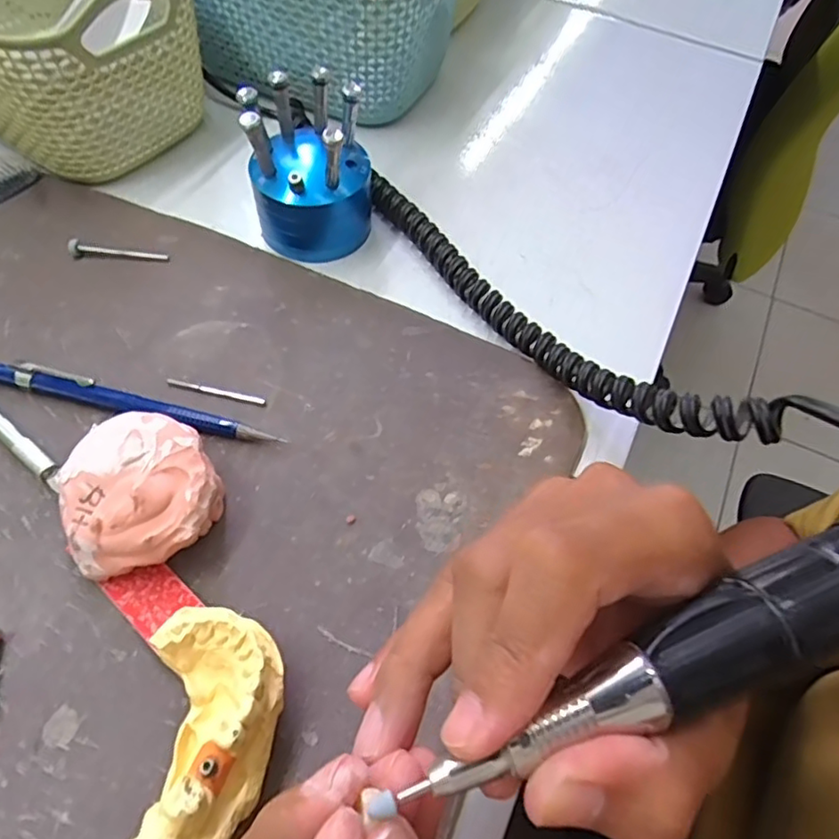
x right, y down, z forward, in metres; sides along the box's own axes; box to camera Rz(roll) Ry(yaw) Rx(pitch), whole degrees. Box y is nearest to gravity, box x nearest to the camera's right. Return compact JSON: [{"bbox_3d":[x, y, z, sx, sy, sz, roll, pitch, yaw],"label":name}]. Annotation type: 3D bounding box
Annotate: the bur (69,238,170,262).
[{"bbox_3d":[-0.148,-0.084,0.293,0.047,0.005,0.008,3,58,-3],"label":"bur"}]

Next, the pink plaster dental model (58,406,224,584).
[{"bbox_3d":[-0.100,0.027,0.216,0.051,0.029,0.053,-20,62,-16],"label":"pink plaster dental model"}]

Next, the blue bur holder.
[{"bbox_3d":[-0.052,-0.122,0.290,0.058,0.065,0.056,-2,59,-6],"label":"blue bur holder"}]

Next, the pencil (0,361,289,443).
[{"bbox_3d":[-0.123,-0.008,0.247,0.134,0.011,0.008,14,58,4],"label":"pencil"}]

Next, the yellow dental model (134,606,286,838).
[{"bbox_3d":[-0.061,0.092,0.178,0.036,0.032,0.066,2,58,-3],"label":"yellow dental model"}]

